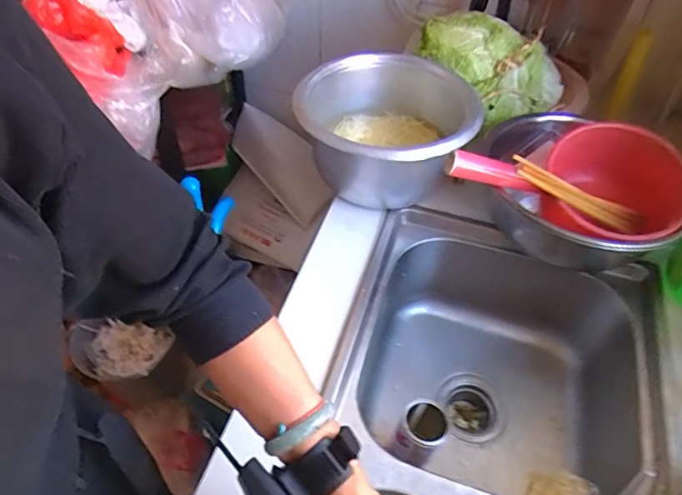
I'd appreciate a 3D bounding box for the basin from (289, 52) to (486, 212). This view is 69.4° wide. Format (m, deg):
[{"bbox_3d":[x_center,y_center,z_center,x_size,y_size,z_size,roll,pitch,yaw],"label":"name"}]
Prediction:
[{"bbox_3d":[0.063,-0.189,0.778,0.245,0.141,0.269,1,51,-1],"label":"basin"}]

